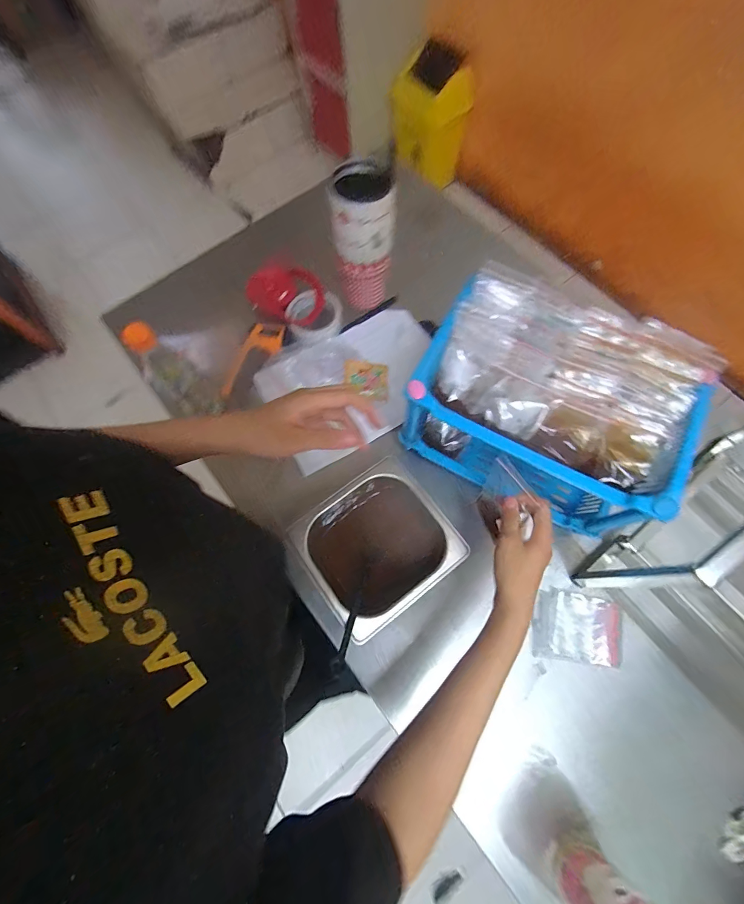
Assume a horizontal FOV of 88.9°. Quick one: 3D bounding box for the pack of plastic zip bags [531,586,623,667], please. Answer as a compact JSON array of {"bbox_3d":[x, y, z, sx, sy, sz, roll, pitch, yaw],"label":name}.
[{"bbox_3d":[0.276,0.237,0.511,0.110,0.021,0.087,8,72,5],"label":"pack of plastic zip bags"}]

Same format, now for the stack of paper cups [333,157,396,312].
[{"bbox_3d":[-0.012,-0.328,0.600,0.092,0.198,0.086,-4,71,1],"label":"stack of paper cups"}]

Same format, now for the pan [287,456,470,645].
[{"bbox_3d":[0.005,0.129,0.510,0.183,0.087,0.160,-35,73,-9],"label":"pan"}]

